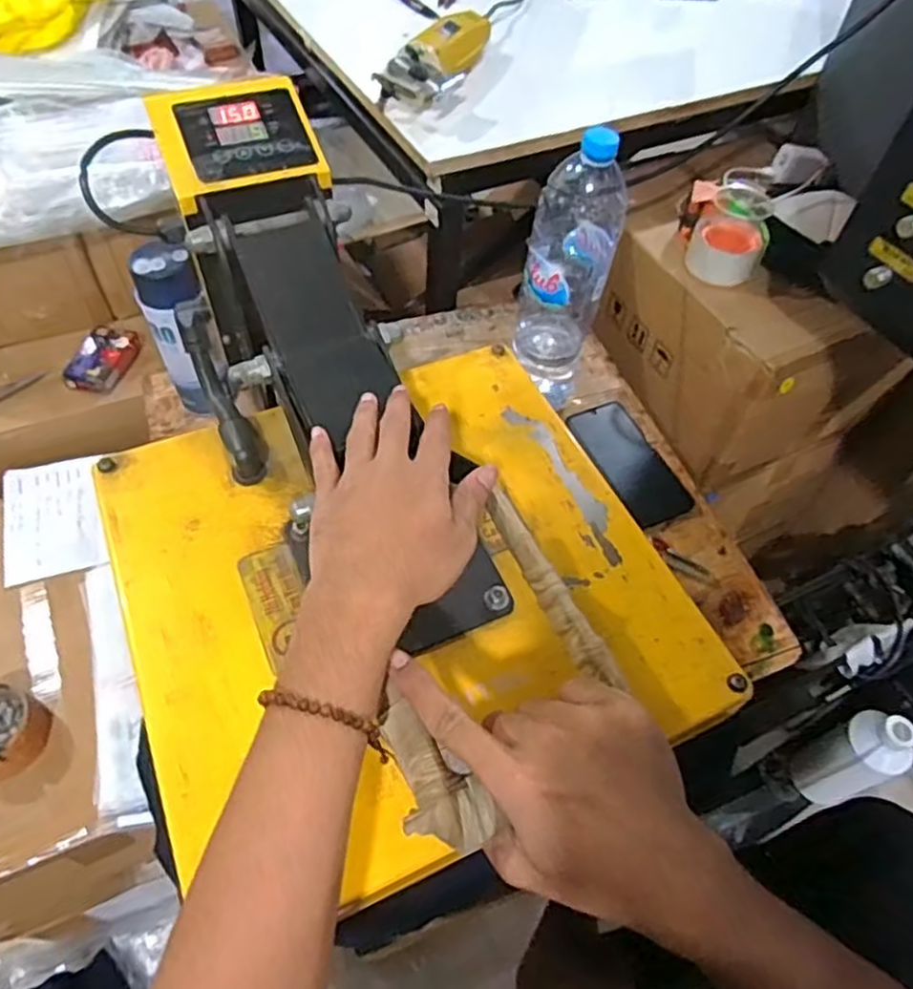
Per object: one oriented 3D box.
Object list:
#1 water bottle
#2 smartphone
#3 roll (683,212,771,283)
[{"bbox_3d":[0.113,-0.217,0.737,0.080,0.332,0.093,14,55,6],"label":"water bottle"},{"bbox_3d":[0.199,-0.039,0.803,0.082,0.012,0.163,-24,67,-12],"label":"smartphone"},{"bbox_3d":[0.326,-0.296,0.842,0.087,0.053,0.071,22,57,12],"label":"roll"}]

